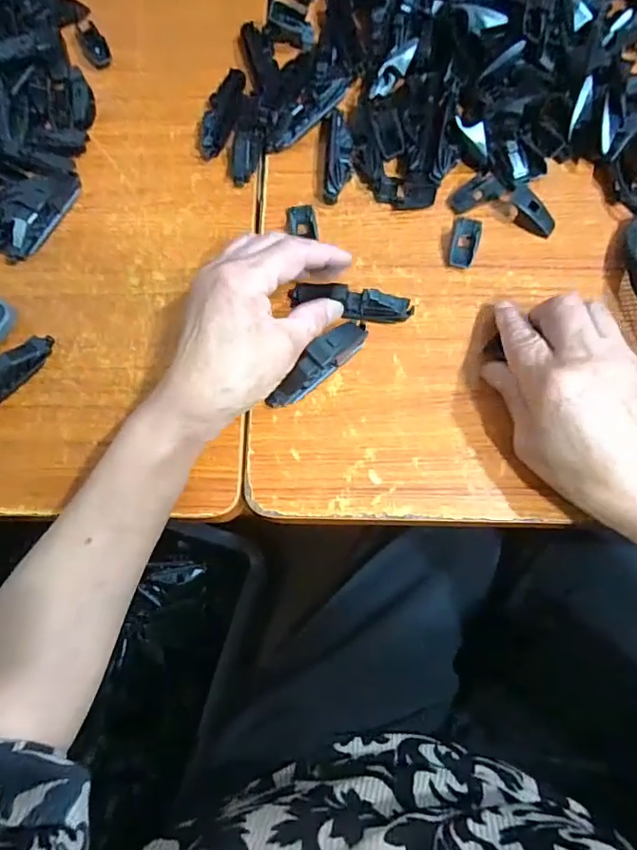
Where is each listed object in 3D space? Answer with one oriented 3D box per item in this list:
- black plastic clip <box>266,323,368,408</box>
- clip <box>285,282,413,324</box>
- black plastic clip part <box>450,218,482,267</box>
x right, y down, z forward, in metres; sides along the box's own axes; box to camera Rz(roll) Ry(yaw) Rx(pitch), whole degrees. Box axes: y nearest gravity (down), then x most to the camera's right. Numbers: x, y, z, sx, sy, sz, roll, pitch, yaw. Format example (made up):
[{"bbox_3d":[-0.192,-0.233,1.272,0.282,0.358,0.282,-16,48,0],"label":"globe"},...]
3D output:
[{"bbox_3d":[0.000,-0.040,0.344,0.079,0.022,0.017,-43,77,-11],"label":"black plastic clip"},{"bbox_3d":[0.021,-0.084,0.358,0.084,0.019,0.021,13,73,9],"label":"clip"},{"bbox_3d":[0.105,-0.131,0.377,0.019,0.006,0.039,11,73,4],"label":"black plastic clip part"}]

